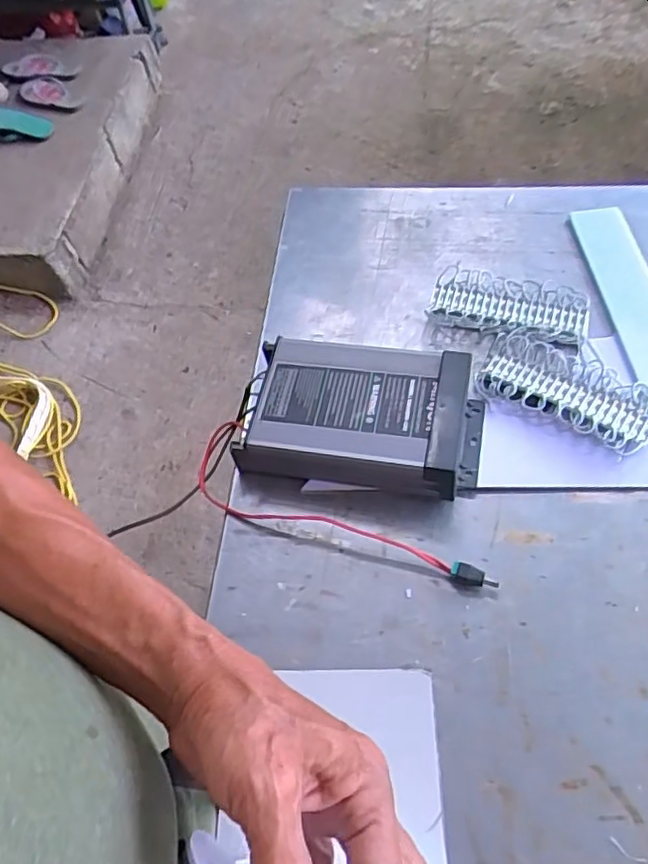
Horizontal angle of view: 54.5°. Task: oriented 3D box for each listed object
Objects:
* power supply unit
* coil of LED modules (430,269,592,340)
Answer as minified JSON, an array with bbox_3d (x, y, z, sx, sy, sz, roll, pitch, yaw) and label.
[{"bbox_3d":[0.033,-0.013,0.509,0.186,0.057,0.107,7,59,9],"label":"power supply unit"},{"bbox_3d":[0.170,-0.116,0.580,0.138,0.021,0.066,17,61,15],"label":"coil of LED modules"}]

